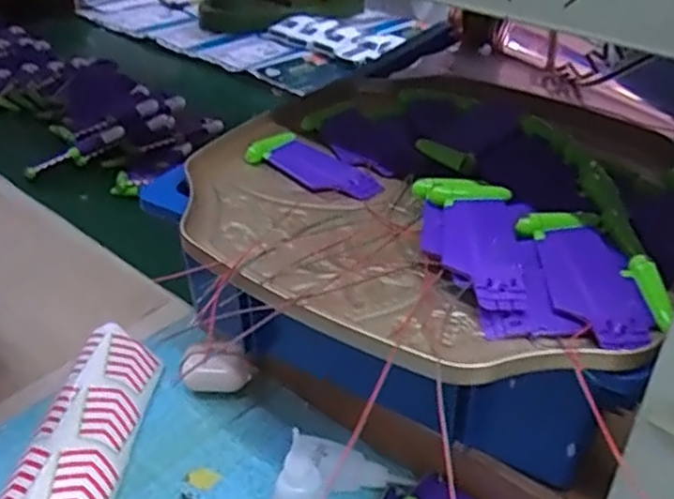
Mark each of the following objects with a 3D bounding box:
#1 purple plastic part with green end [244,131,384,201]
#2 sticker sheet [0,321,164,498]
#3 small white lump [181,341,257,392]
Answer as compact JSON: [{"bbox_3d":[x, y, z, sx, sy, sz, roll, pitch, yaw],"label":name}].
[{"bbox_3d":[-0.014,-0.053,0.463,0.090,0.012,0.043,25,42,31],"label":"purple plastic part with green end"},{"bbox_3d":[-0.176,0.138,0.476,0.073,0.036,0.215,3,35,4],"label":"sticker sheet"},{"bbox_3d":[-0.091,0.090,0.543,0.053,0.035,0.027,-1,35,-2],"label":"small white lump"}]

